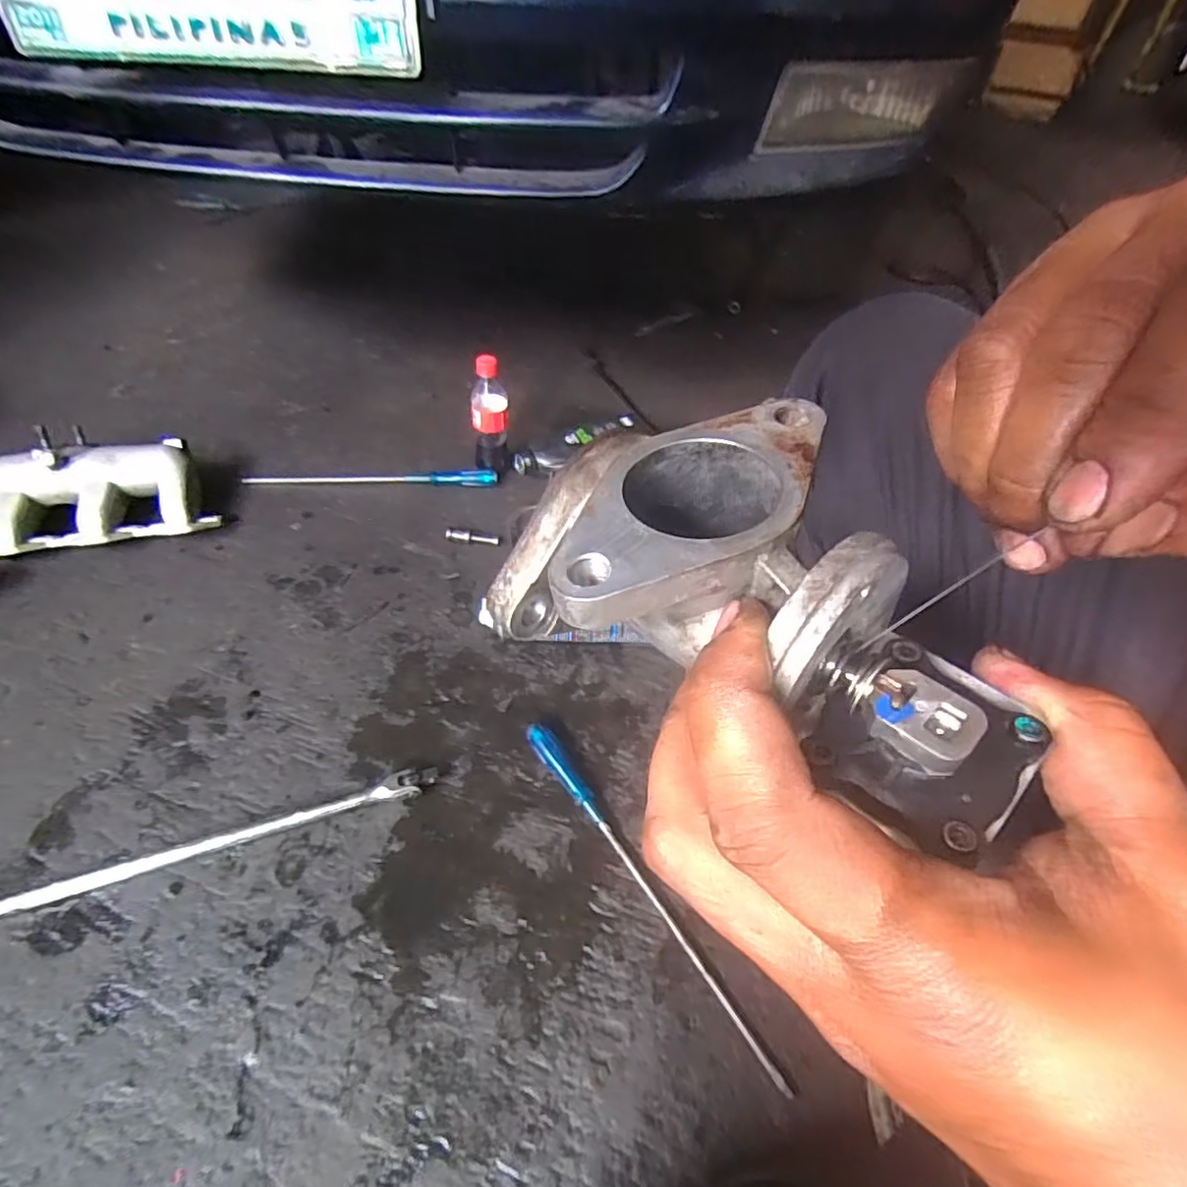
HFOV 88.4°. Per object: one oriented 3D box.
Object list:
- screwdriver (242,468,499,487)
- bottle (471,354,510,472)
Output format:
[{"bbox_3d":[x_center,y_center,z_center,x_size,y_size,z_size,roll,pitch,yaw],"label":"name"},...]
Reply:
[{"bbox_3d":[-0.348,-0.189,0.966,0.388,0.021,0.029,0,50,-4],"label":"screwdriver"},{"bbox_3d":[-0.158,-0.269,0.938,0.056,0.184,0.056,-2,50,-6],"label":"bottle"}]

